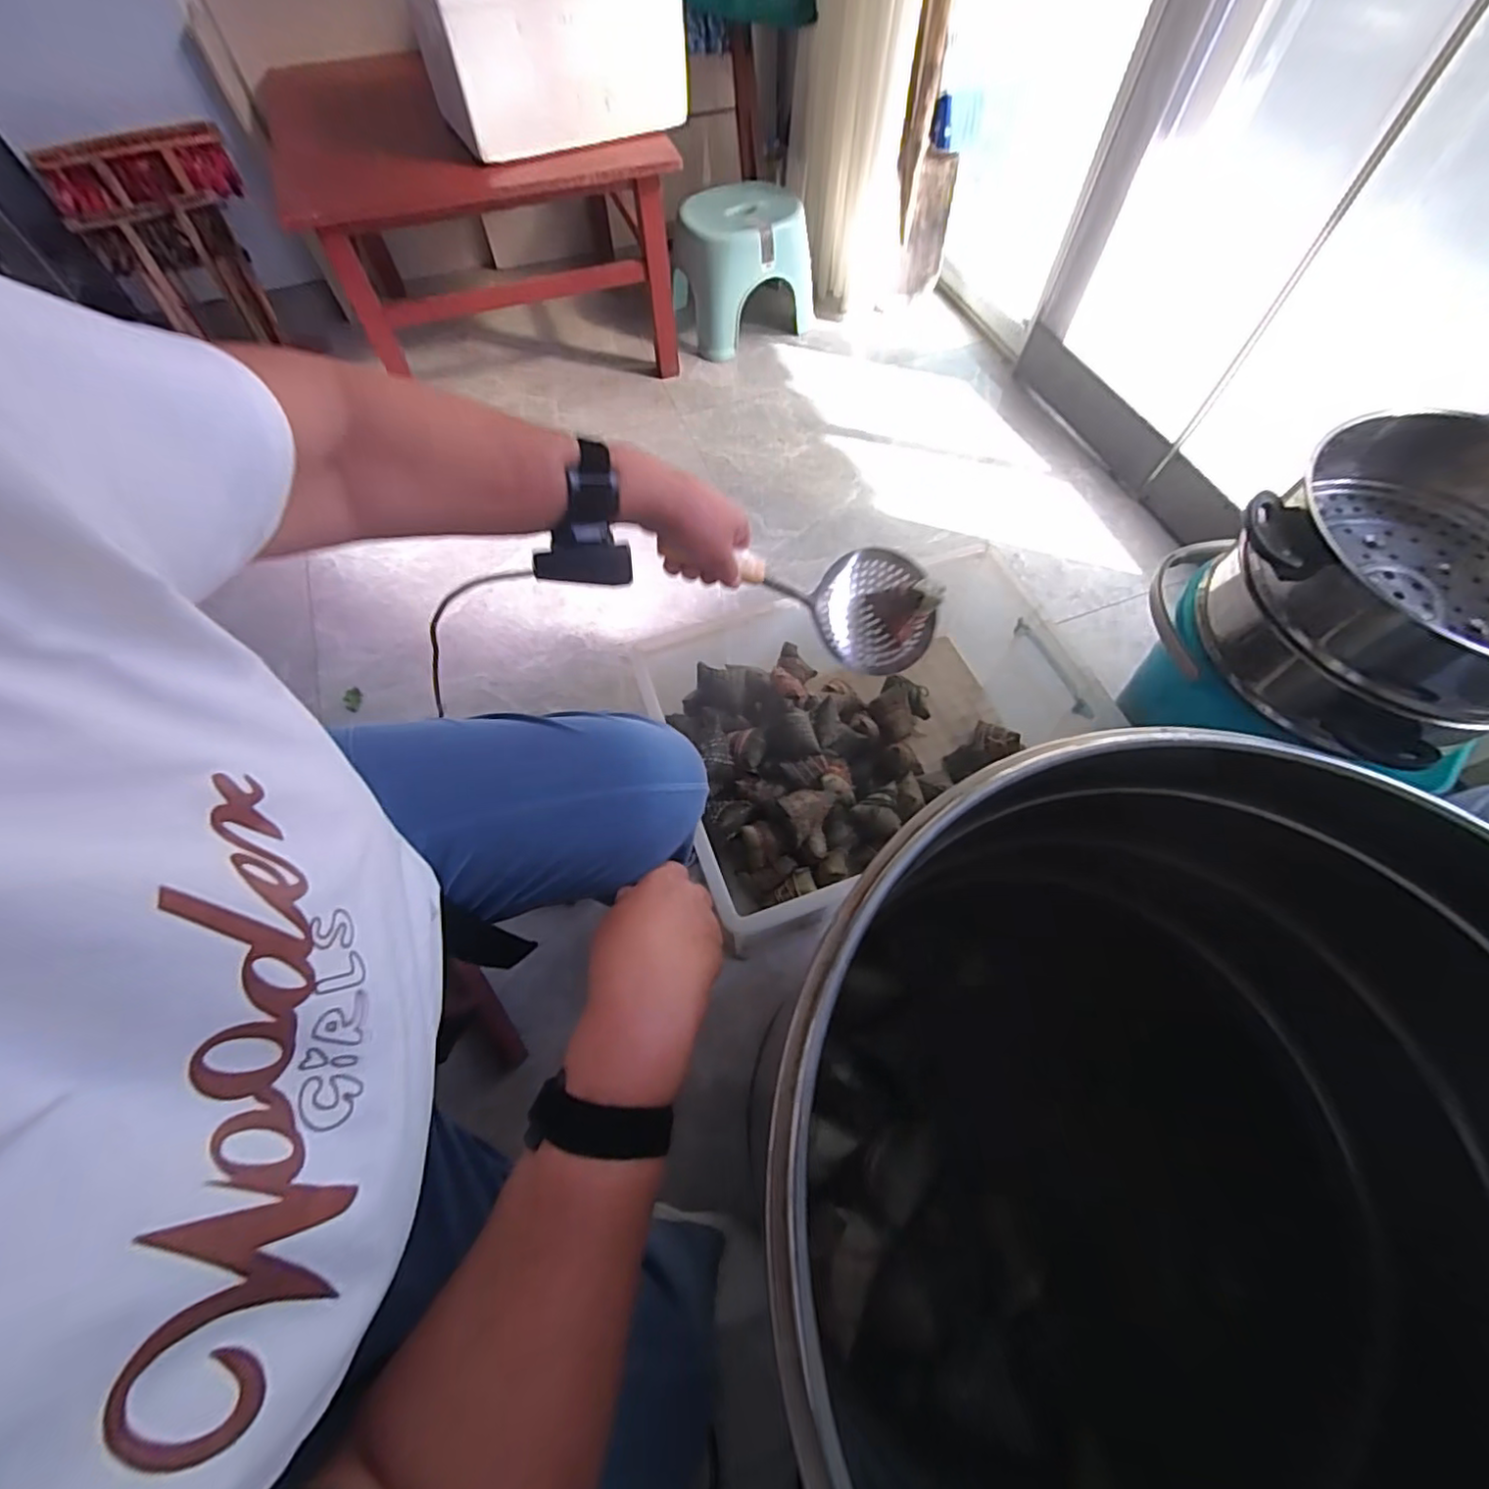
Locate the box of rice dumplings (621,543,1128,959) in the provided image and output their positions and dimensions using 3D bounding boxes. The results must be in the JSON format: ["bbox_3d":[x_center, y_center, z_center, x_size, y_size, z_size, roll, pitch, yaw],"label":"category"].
[{"bbox_3d":[0.188,-0.031,0.941,0.605,0.222,0.355,-18,64,-10],"label":"box of rice dumplings"}]

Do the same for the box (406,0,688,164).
[{"bbox_3d":[-0.349,-1.212,1.086,0.423,0.209,0.309,-25,66,-12],"label":"box"}]

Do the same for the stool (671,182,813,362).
[{"bbox_3d":[-0.006,-1.117,1.480,0.300,0.237,0.258,-21,65,-11],"label":"stool"}]

